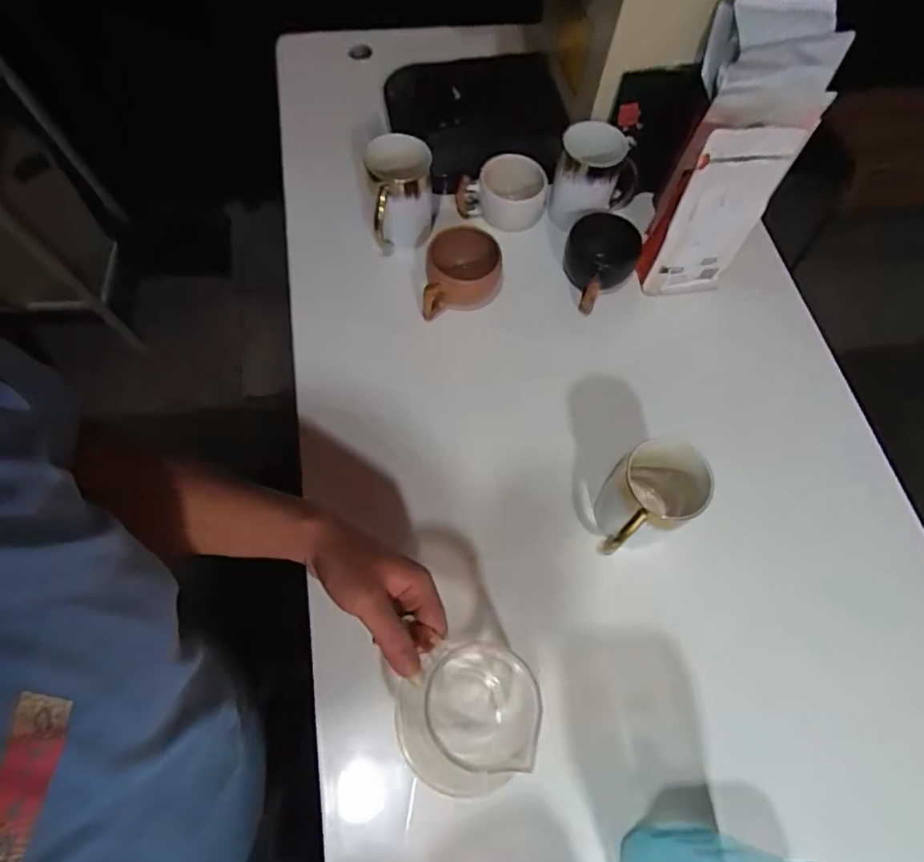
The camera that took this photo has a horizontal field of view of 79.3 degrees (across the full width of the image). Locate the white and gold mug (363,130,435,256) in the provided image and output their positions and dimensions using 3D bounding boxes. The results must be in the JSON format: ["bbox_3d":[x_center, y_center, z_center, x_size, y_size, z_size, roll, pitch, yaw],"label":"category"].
[{"bbox_3d":[-0.071,-0.270,0.642,0.070,0.105,0.083,-9,67,-7],"label":"white and gold mug"}]

